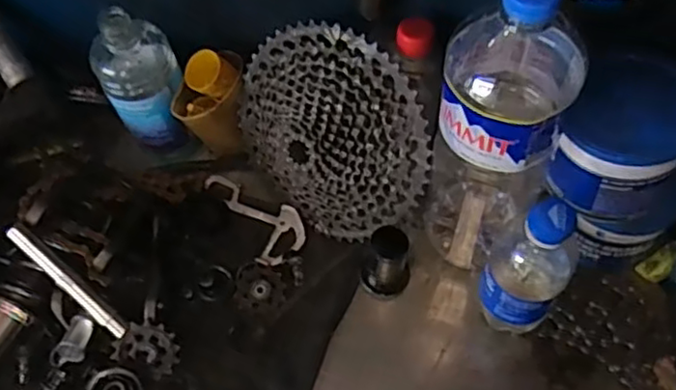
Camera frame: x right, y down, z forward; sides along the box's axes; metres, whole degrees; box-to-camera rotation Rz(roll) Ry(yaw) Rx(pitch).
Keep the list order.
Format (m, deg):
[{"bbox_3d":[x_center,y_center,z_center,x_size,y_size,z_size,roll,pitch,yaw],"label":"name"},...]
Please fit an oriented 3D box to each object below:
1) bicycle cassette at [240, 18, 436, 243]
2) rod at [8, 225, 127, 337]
[{"bbox_3d":[-0.016,-0.050,0.568,0.192,0.178,0.048,46,38,8],"label":"bicycle cassette"},{"bbox_3d":[-0.226,0.074,0.551,0.124,0.014,0.013,46,68,-6],"label":"rod"}]

